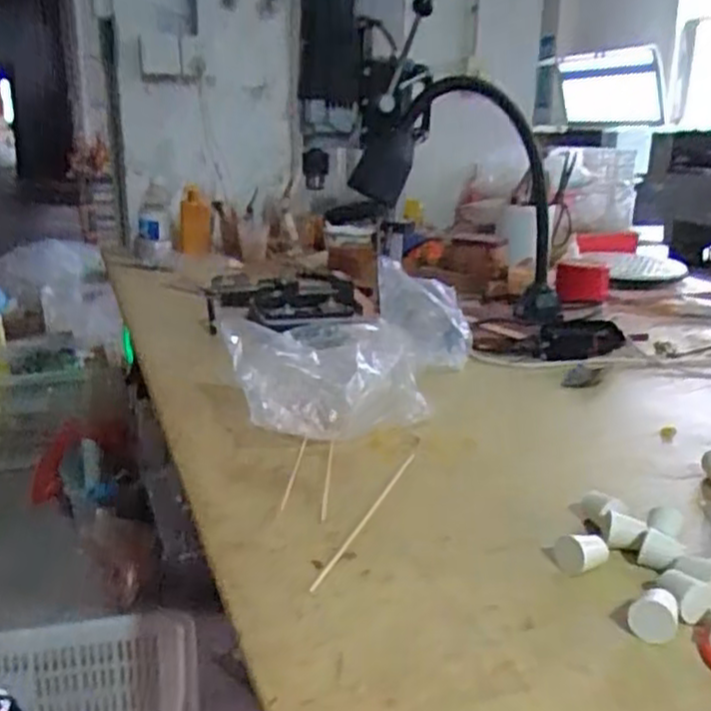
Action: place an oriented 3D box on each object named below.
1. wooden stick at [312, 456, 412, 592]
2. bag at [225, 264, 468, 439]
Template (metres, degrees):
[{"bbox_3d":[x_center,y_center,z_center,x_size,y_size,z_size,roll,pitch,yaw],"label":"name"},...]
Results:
[{"bbox_3d":[0.015,0.131,0.640,0.007,0.007,0.255,7,18,20],"label":"wooden stick"},{"bbox_3d":[0.018,-0.006,0.911,0.190,0.118,0.470,7,18,19],"label":"bag"}]

